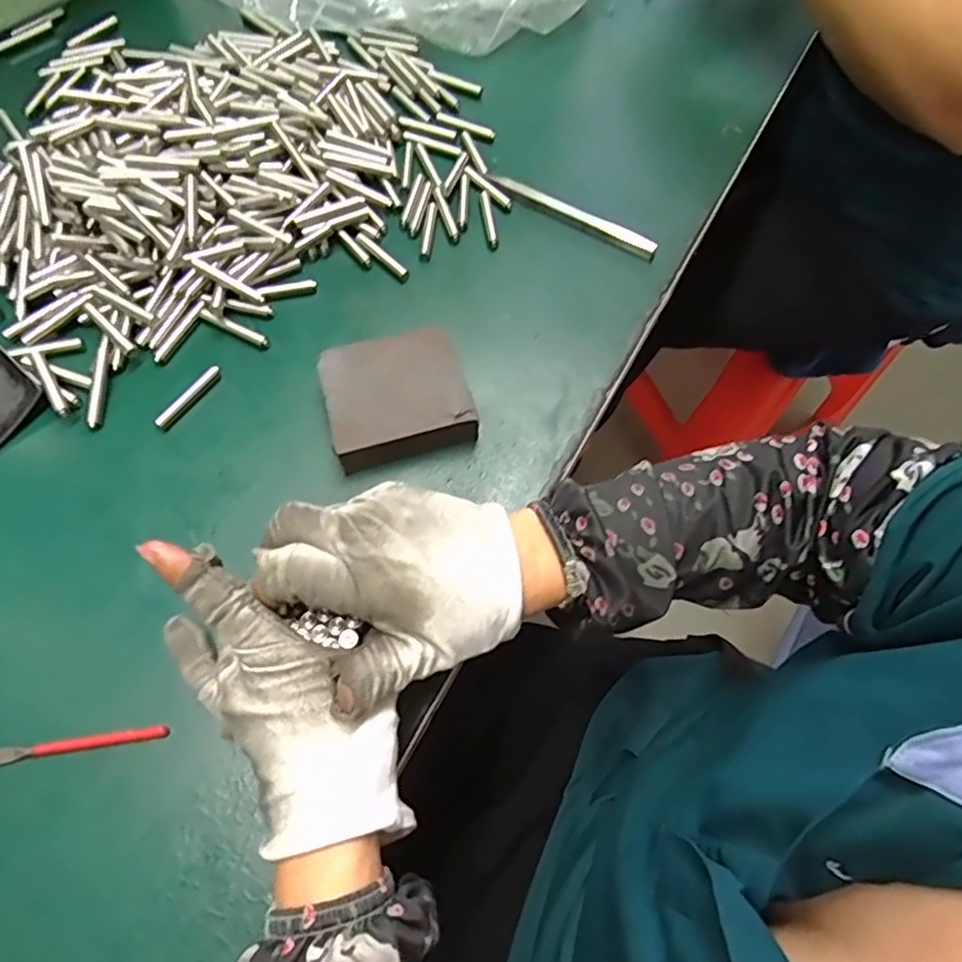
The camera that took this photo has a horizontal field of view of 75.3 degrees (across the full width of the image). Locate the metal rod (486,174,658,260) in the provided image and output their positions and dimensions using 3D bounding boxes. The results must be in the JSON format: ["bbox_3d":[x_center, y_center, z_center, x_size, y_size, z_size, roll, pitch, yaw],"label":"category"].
[{"bbox_3d":[0.063,-0.189,0.438,0.128,0.008,0.009,29,67,11],"label":"metal rod"}]

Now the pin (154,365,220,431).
[{"bbox_3d":[-0.173,-0.050,0.368,0.008,0.010,0.048,33,68,13],"label":"pin"}]

